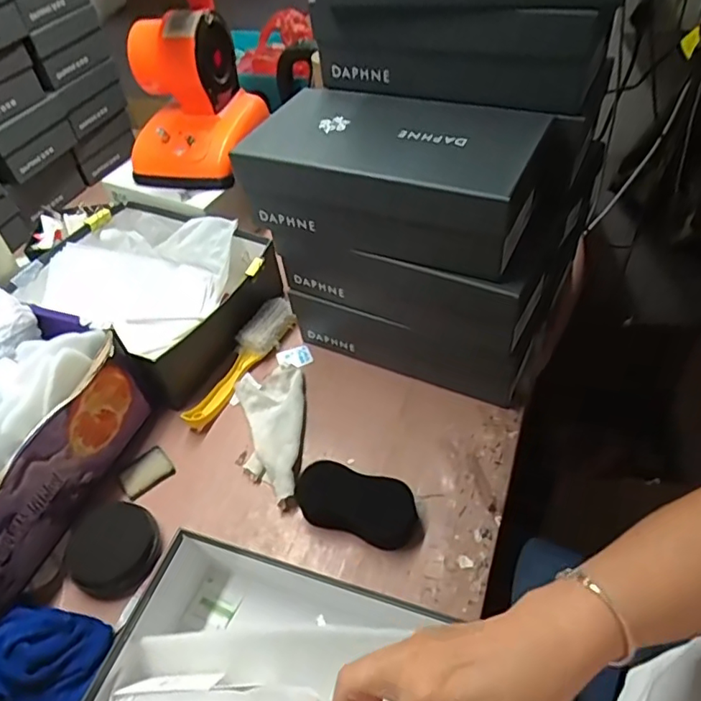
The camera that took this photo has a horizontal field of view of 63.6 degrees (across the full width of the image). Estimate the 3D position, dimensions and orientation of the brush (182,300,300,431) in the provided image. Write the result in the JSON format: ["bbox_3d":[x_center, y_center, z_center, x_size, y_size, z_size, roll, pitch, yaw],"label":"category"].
[{"bbox_3d":[-0.148,0.011,0.756,0.050,0.035,0.216,23,54,25],"label":"brush"}]

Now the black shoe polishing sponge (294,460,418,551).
[{"bbox_3d":[0.005,0.162,0.603,0.128,0.035,0.060,12,50,18],"label":"black shoe polishing sponge"}]

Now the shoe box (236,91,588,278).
[{"bbox_3d":[0.057,-0.197,0.614,0.303,0.100,0.182,19,52,22],"label":"shoe box"}]

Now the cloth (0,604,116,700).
[{"bbox_3d":[-0.283,0.285,0.515,0.099,0.051,0.102,6,48,12],"label":"cloth"}]

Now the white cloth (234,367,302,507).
[{"bbox_3d":[-0.097,0.094,0.687,0.079,0.028,0.194,-8,47,-1],"label":"white cloth"}]

